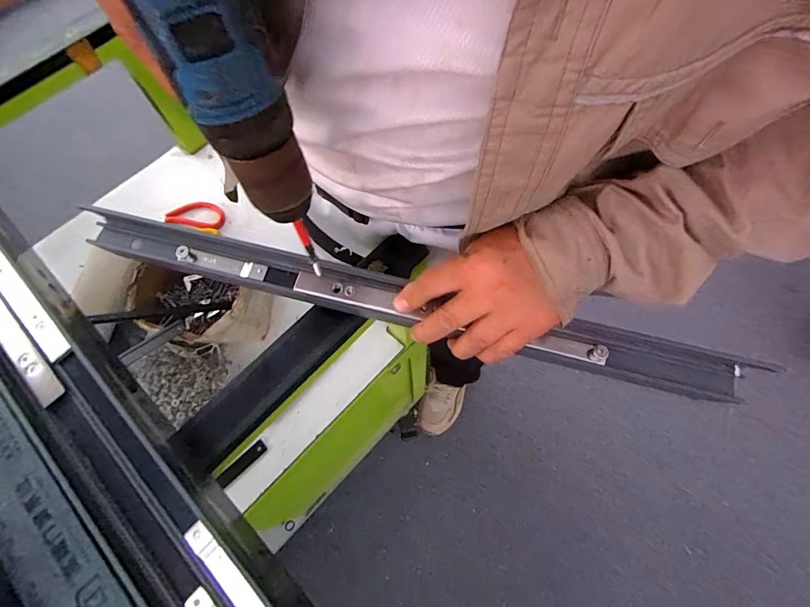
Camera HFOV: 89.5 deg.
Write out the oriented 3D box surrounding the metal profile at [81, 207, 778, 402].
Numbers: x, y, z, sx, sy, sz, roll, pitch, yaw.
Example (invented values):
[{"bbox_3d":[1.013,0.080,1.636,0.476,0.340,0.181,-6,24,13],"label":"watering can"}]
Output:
[{"bbox_3d":[-0.017,-0.004,0.352,0.554,0.037,0.033,14,67,8],"label":"metal profile"}]

